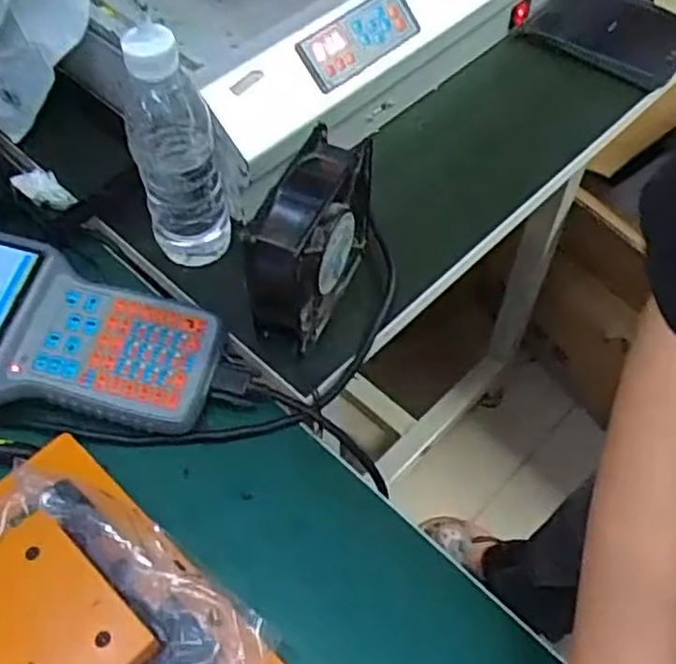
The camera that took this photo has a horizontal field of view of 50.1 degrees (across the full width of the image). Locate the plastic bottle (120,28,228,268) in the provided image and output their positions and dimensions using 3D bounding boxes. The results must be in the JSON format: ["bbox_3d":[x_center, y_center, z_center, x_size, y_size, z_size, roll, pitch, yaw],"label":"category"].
[{"bbox_3d":[-0.115,-0.127,0.508,0.055,0.182,0.050,-17,58,-11],"label":"plastic bottle"}]

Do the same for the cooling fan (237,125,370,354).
[{"bbox_3d":[-0.014,-0.063,0.516,0.043,0.130,0.135,26,60,16],"label":"cooling fan"}]

